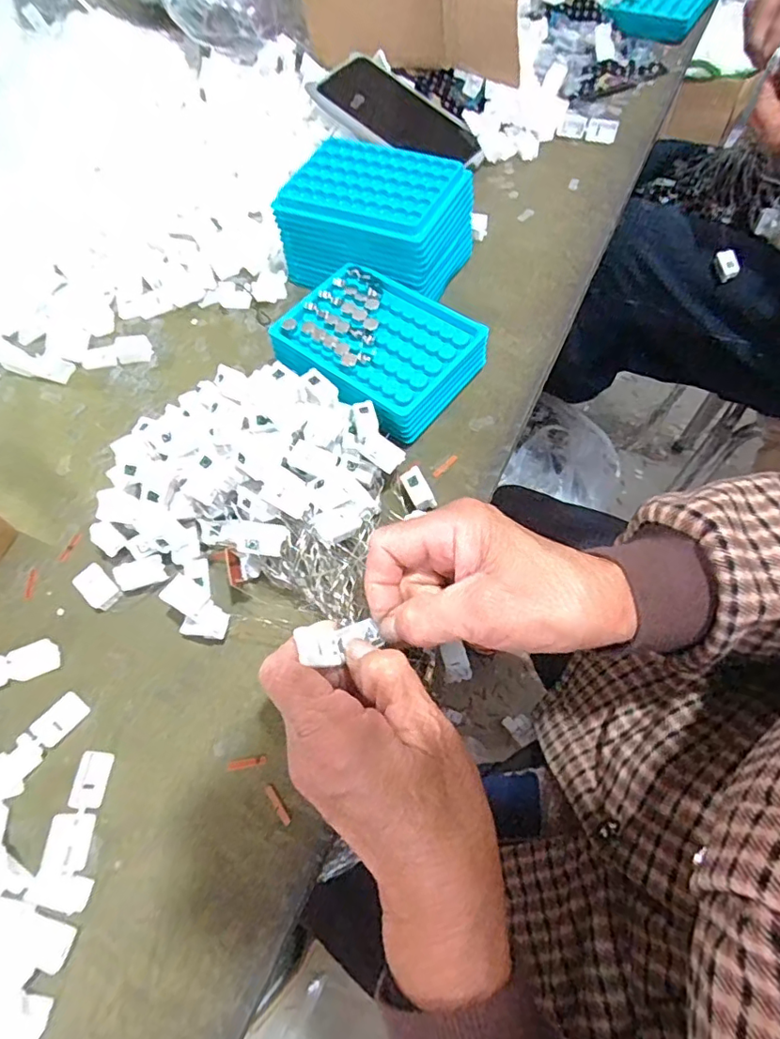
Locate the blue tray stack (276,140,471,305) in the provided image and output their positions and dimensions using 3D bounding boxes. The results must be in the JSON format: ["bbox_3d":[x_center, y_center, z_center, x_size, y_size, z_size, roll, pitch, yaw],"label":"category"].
[{"bbox_3d":[-0.007,-0.235,0.438,0.143,0.069,0.102,27,67,15],"label":"blue tray stack"}]

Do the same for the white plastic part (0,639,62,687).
[{"bbox_3d":[-0.227,0.089,0.325,0.057,0.007,0.019,-18,65,-7],"label":"white plastic part"}]

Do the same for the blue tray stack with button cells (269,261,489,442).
[{"bbox_3d":[-0.009,-0.125,0.401,0.138,0.032,0.102,38,71,18],"label":"blue tray stack with button cells"}]

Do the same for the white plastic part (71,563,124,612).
[{"bbox_3d":[-0.184,0.043,0.343,0.027,0.012,0.018,39,72,18],"label":"white plastic part"}]

